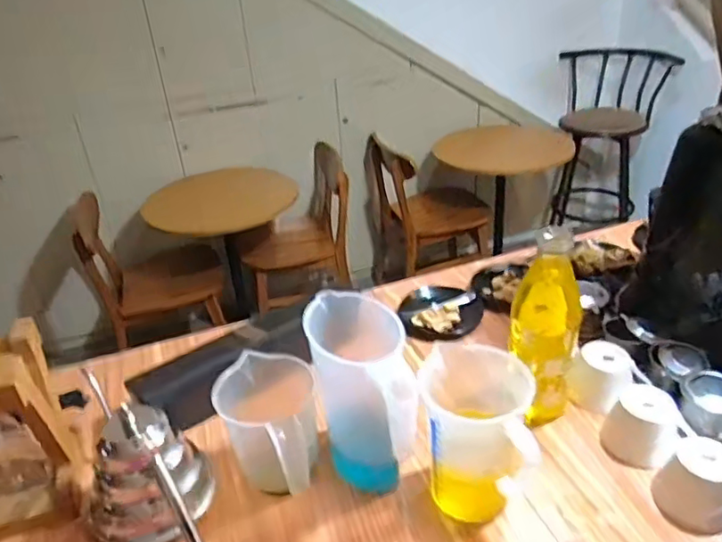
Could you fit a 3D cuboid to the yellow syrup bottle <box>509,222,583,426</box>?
[{"bbox_3d":[0.233,0.075,0.740,0.076,0.257,0.070,19,38,35],"label":"yellow syrup bottle"}]

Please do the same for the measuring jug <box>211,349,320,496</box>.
[{"bbox_3d":[-0.105,0.194,0.695,0.111,0.144,0.169,-12,31,-12],"label":"measuring jug"}]

